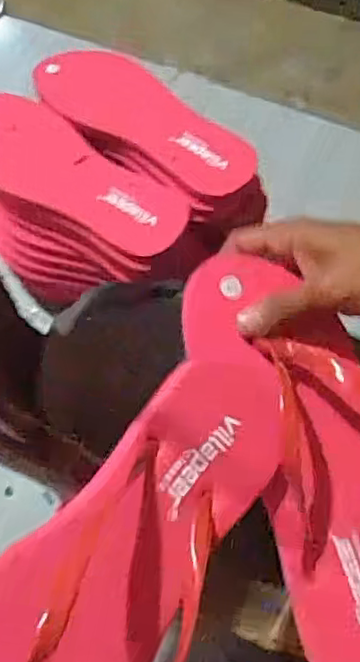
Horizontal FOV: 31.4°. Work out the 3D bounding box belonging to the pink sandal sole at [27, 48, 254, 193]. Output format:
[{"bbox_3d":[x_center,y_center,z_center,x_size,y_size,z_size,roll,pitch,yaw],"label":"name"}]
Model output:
[{"bbox_3d":[-0.036,-0.207,0.621,0.238,0.013,0.095,41,75,16],"label":"pink sandal sole"}]

